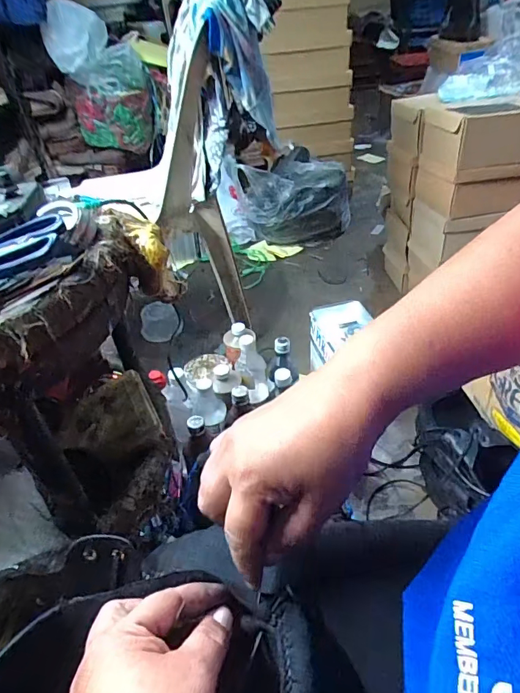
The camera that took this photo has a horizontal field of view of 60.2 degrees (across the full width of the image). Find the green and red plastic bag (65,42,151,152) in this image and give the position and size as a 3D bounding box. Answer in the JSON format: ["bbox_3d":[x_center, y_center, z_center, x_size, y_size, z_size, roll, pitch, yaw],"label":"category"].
[{"bbox_3d":[-0.519,-0.850,1.555,0.225,0.304,0.149,-24,43,-22],"label":"green and red plastic bag"}]

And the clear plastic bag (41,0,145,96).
[{"bbox_3d":[-0.539,-0.963,1.445,0.265,0.246,0.102,-18,41,-15],"label":"clear plastic bag"}]

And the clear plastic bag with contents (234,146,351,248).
[{"bbox_3d":[0.129,-0.526,1.605,0.392,0.279,0.221,-4,39,1],"label":"clear plastic bag with contents"}]

